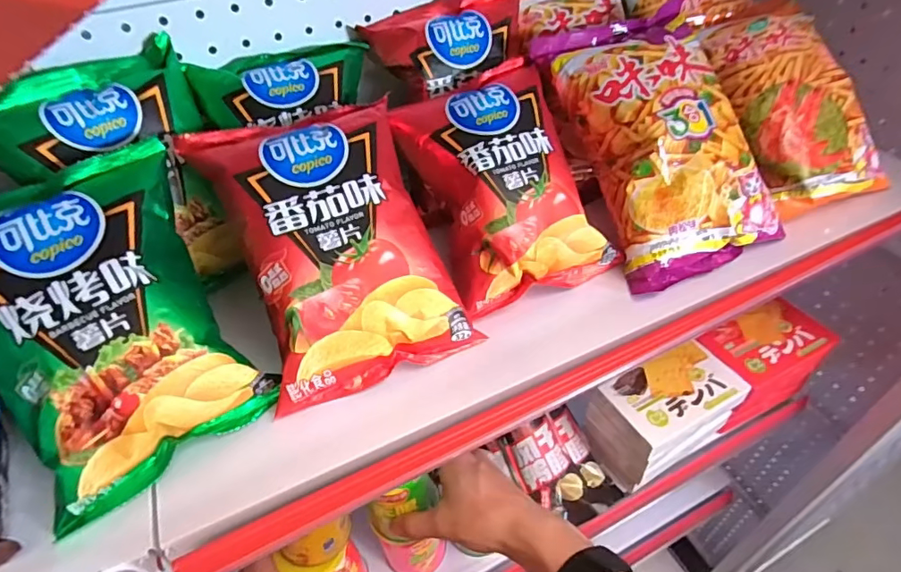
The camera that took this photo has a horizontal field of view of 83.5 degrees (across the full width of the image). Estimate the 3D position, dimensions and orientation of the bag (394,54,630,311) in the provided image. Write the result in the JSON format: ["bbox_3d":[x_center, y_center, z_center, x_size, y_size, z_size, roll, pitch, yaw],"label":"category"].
[{"bbox_3d":[0.040,-0.079,0.376,0.120,0.055,0.174,-20,82,-15],"label":"bag"}]

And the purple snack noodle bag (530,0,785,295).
[{"bbox_3d":[0.165,-0.116,0.389,0.126,0.042,0.211,-21,86,-5],"label":"purple snack noodle bag"}]

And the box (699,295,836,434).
[{"bbox_3d":[0.376,0.096,0.627,0.144,0.106,0.081,-21,47,-17],"label":"box"}]

